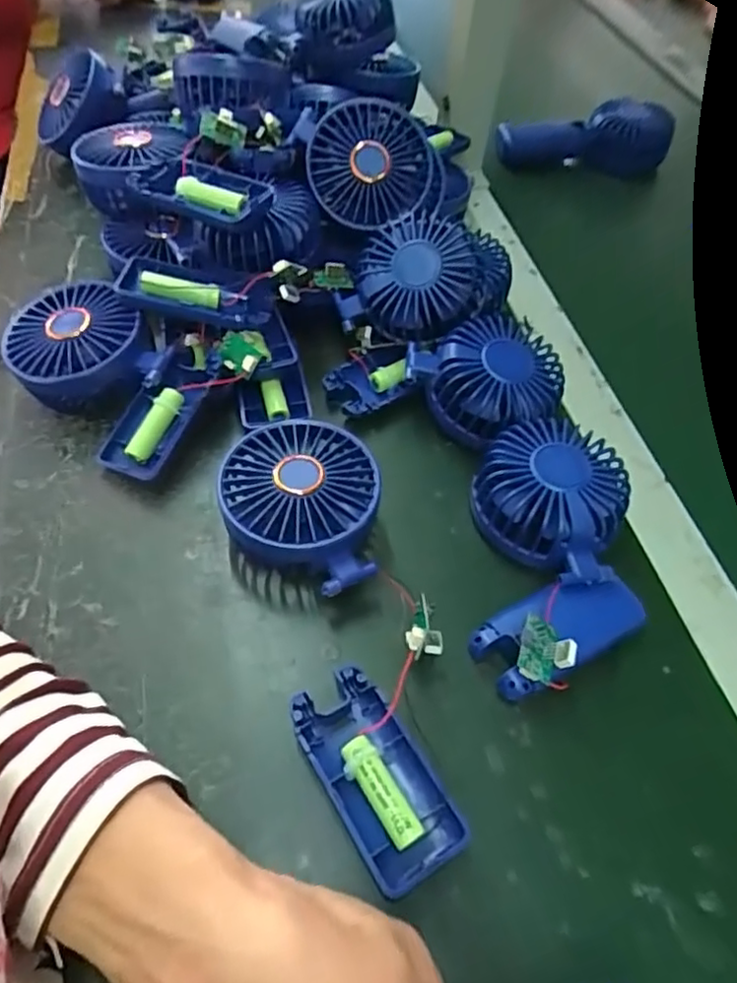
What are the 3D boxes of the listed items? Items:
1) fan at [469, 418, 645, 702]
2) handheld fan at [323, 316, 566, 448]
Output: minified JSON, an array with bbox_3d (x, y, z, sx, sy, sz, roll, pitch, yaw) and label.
[{"bbox_3d":[0.104,0.033,0.350,0.091,0.046,0.156,5,54,0],"label":"fan"},{"bbox_3d":[0.050,-0.077,0.421,0.151,0.046,0.077,2,52,18],"label":"handheld fan"}]

